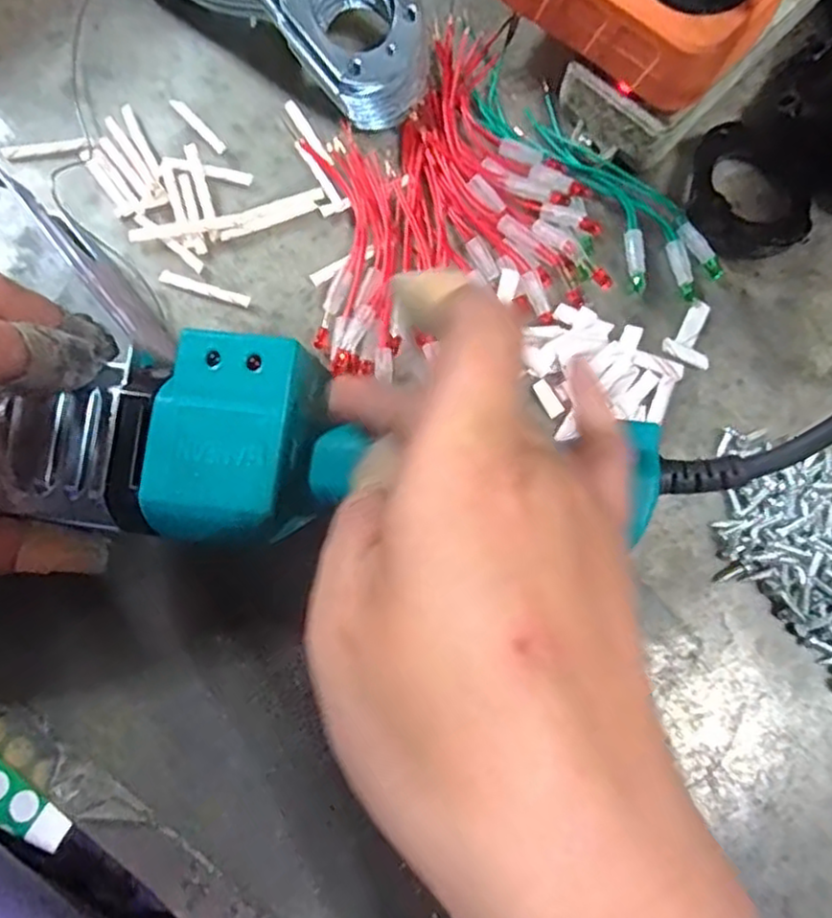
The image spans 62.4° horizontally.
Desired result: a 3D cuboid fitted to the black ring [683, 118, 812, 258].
[{"bbox_3d":[0.136,-0.109,0.288,0.044,0.018,0.056,-44,81,-8],"label":"black ring"}]

